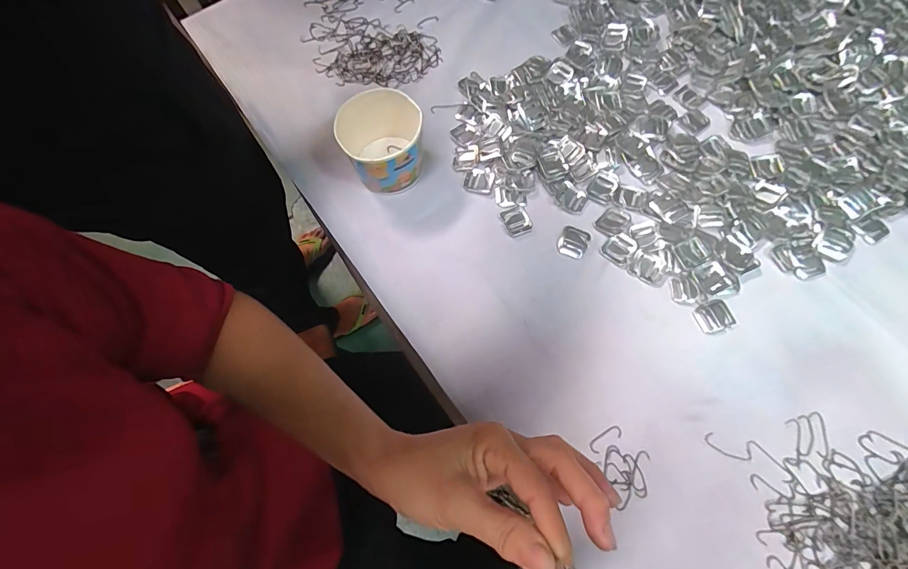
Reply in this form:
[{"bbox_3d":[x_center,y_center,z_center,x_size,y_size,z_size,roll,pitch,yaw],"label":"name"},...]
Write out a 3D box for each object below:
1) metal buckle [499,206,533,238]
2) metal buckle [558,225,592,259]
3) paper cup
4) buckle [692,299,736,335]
[{"bbox_3d":[0.070,-0.071,0.435,0.029,0.009,0.034,-20,70,-6],"label":"metal buckle"},{"bbox_3d":[0.131,-0.046,0.425,0.030,0.004,0.034,22,72,10],"label":"metal buckle"},{"bbox_3d":[-0.076,-0.155,0.432,0.084,0.075,0.090,-1,69,2],"label":"paper cup"},{"bbox_3d":[0.262,0.033,0.392,0.035,0.004,0.032,-21,70,-6],"label":"buckle"}]

